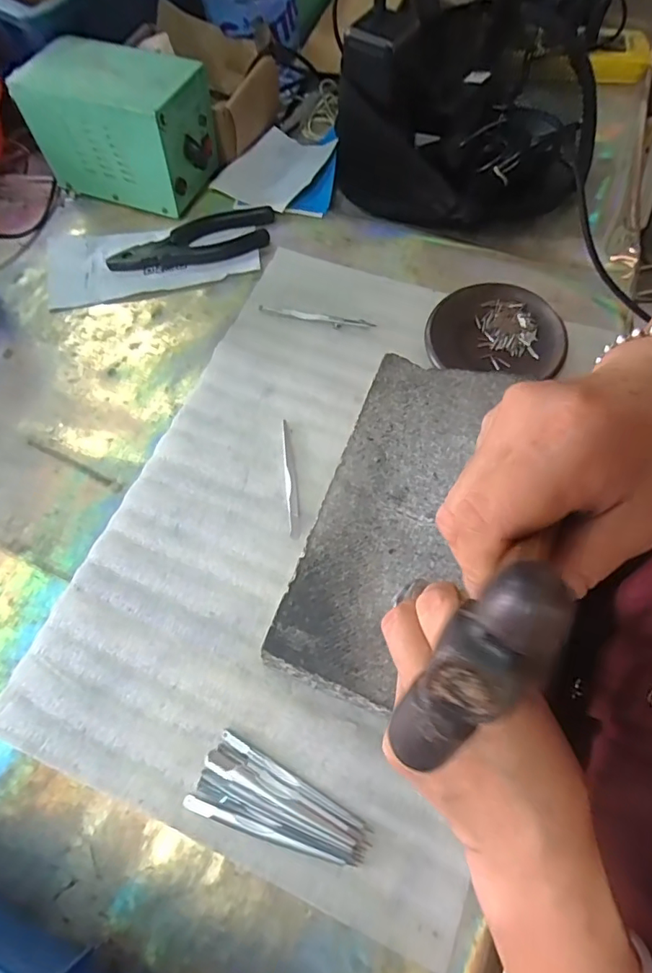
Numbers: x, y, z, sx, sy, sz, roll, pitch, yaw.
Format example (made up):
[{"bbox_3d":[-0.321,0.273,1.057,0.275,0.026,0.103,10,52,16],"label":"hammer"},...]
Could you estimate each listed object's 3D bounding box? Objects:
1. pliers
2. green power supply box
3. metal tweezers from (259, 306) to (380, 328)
[{"bbox_3d":[-0.130,-0.240,0.493,0.165,0.014,0.055,-19,66,-5],"label":"pliers"},{"bbox_3d":[-0.204,-0.360,0.502,0.168,0.104,0.096,19,68,12],"label":"green power supply box"},{"bbox_3d":[-0.009,-0.154,0.451,0.107,0.004,0.007,10,67,8],"label":"metal tweezers"}]

